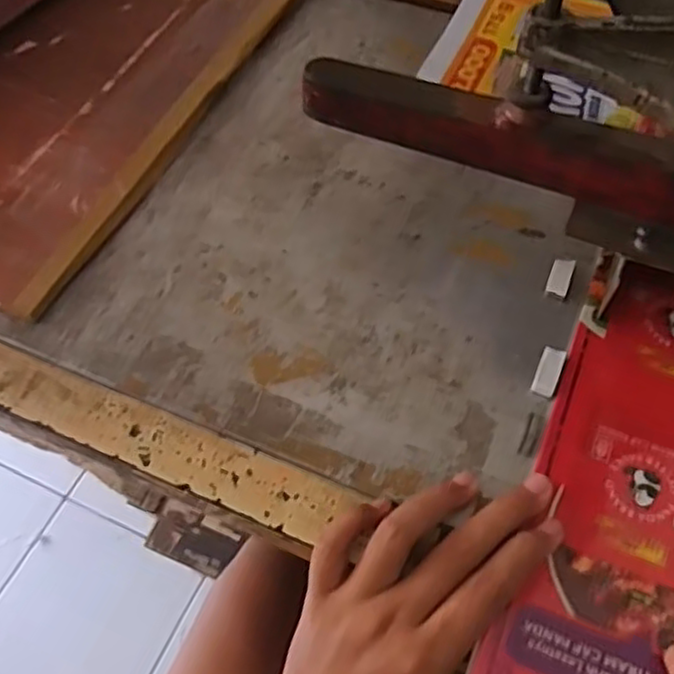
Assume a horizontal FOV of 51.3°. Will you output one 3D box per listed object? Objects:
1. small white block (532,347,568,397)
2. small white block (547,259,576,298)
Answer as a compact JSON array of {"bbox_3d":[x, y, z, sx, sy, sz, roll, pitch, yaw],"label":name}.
[{"bbox_3d":[0.117,0.019,0.388,0.013,0.006,0.030,22,60,13],"label":"small white block"},{"bbox_3d":[0.135,-0.036,0.423,0.012,0.006,0.026,20,60,12],"label":"small white block"}]

